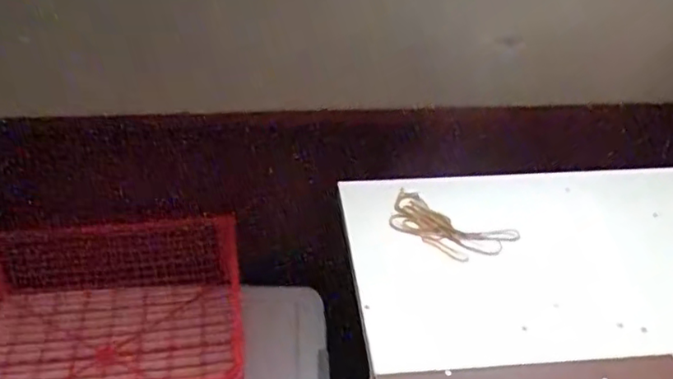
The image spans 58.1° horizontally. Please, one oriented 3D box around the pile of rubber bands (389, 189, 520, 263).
[{"bbox_3d":[0.119,0.037,0.666,0.134,0.015,0.080,26,40,32],"label":"pile of rubber bands"}]

